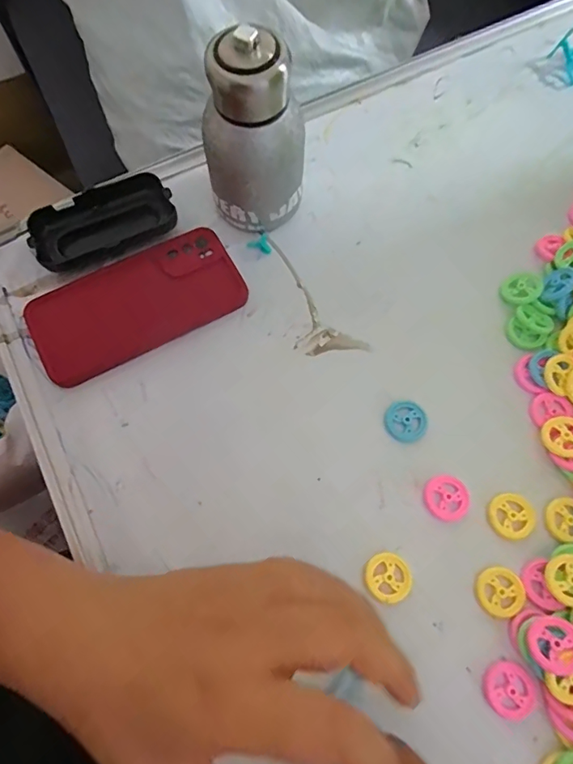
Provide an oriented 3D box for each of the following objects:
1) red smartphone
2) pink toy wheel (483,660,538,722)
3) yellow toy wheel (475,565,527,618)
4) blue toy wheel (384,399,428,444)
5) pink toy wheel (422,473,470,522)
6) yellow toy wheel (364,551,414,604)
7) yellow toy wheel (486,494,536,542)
[{"bbox_3d":[-0.115,-0.061,0.370,0.158,0.013,0.076,-27,73,-9],"label":"red smartphone"},{"bbox_3d":[0.136,0.186,0.285,0.030,0.005,0.030,0,71,0],"label":"pink toy wheel"},{"bbox_3d":[0.137,0.134,0.303,0.029,0.004,0.029,0,71,0],"label":"yellow toy wheel"},{"bbox_3d":[0.087,0.029,0.343,0.029,0.007,0.029,0,71,0],"label":"blue toy wheel"},{"bbox_3d":[0.110,0.079,0.323,0.029,0.004,0.030,0,71,0],"label":"pink toy wheel"},{"bbox_3d":[0.066,0.128,0.310,0.030,0.010,0.029,0,71,0],"label":"yellow toy wheel"},{"bbox_3d":[0.153,0.090,0.319,0.033,0.004,0.030,0,71,0],"label":"yellow toy wheel"}]

